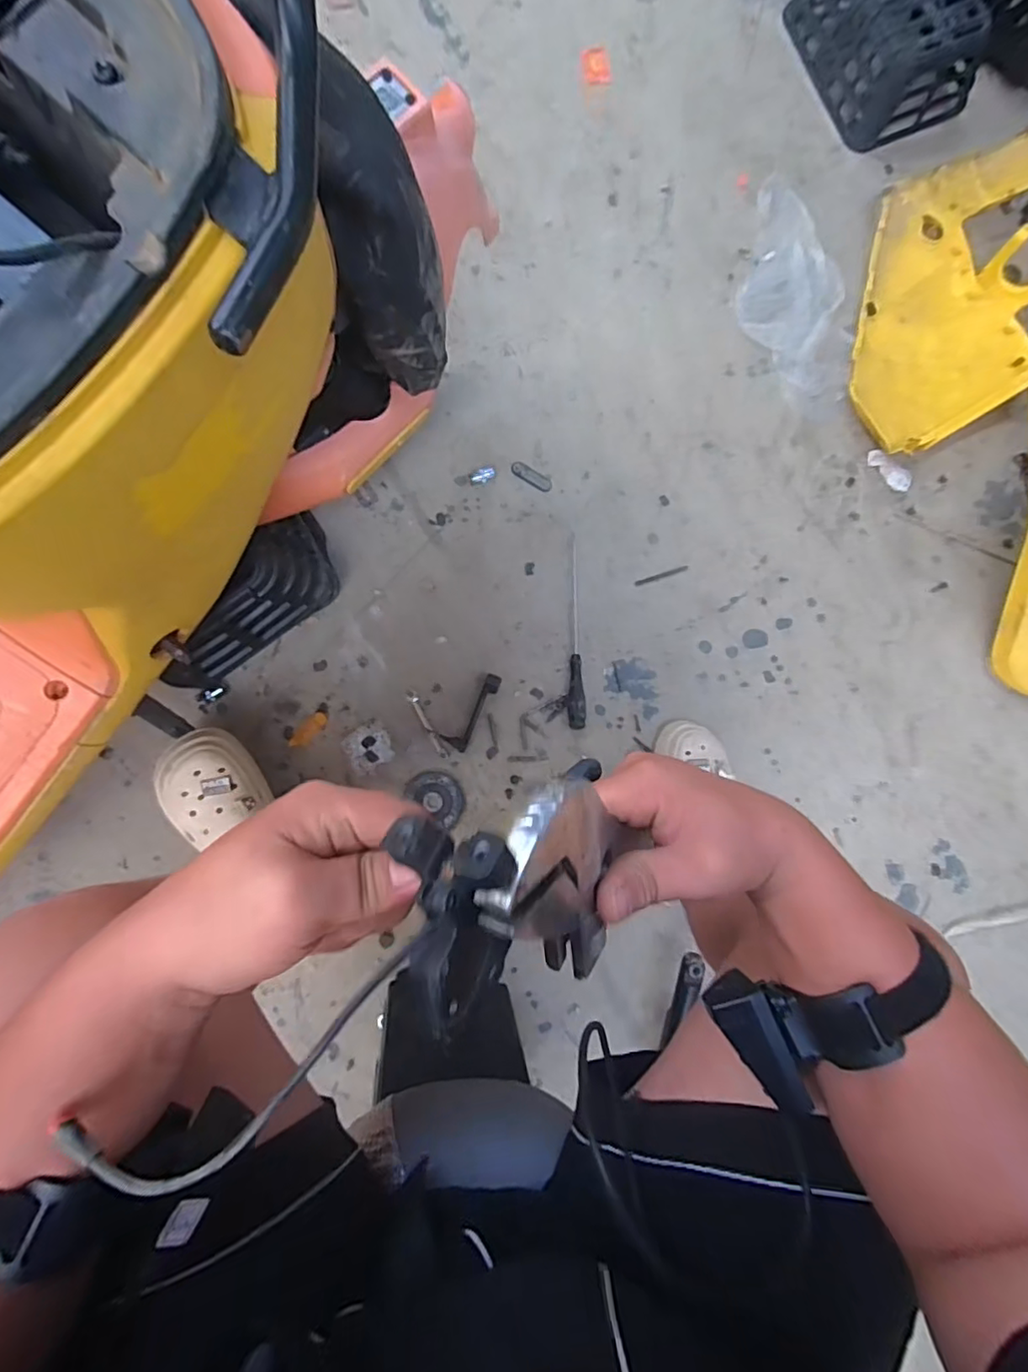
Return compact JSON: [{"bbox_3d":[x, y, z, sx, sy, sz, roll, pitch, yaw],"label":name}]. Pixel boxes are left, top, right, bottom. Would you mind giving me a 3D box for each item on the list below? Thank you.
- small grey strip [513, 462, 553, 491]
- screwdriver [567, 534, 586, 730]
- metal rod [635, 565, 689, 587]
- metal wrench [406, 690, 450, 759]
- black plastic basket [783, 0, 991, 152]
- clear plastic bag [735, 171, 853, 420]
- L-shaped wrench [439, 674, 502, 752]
[{"bbox_3d":[0.029,-0.338,0.940,0.069,0.009,0.025,31,81,-4],"label":"small grey strip"},{"bbox_3d":[0.094,-0.087,0.905,0.027,0.031,0.305,0,85,-8],"label":"screwdriver"},{"bbox_3d":[0.240,-0.179,0.941,0.095,0.008,0.010,-20,88,-9],"label":"metal rod"},{"bbox_3d":[-0.130,0.058,0.869,0.016,0.014,0.113,-29,89,-10],"label":"metal wrench"},{"bbox_3d":[0.668,-1.157,1.016,0.236,0.111,0.304,-24,87,-9],"label":"black plastic basket"},{"bbox_3d":[0.482,-0.677,1.006,0.190,0.016,0.428,-10,86,-9],"label":"clear plastic bag"},{"bbox_3d":[-0.059,0.038,0.873,0.037,0.023,0.125,35,81,-4],"label":"L-shaped wrench"}]

